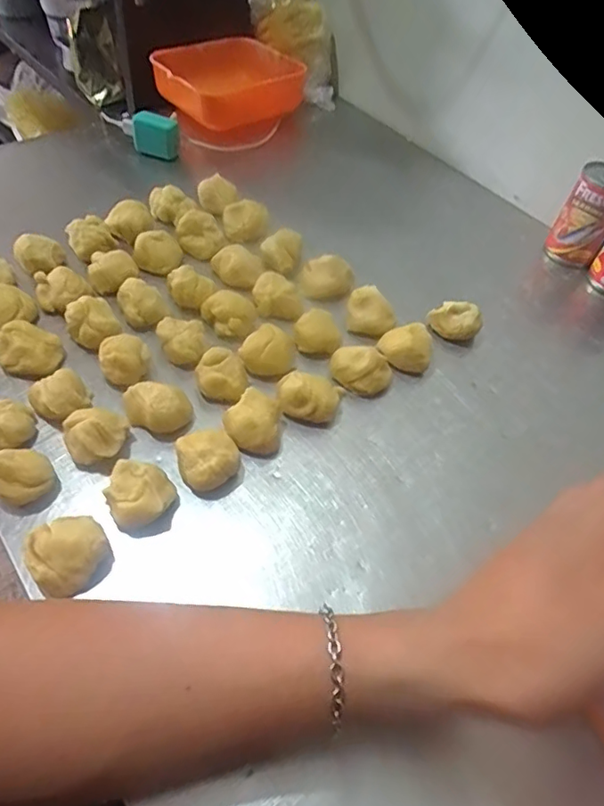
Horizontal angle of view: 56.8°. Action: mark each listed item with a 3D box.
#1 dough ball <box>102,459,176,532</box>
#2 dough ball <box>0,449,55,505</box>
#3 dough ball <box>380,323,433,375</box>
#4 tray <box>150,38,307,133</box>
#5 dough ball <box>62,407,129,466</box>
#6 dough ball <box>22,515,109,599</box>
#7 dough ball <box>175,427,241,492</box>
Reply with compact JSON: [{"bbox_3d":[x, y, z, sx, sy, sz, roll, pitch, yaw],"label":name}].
[{"bbox_3d":[-0.103,0.057,0.353,0.039,0.025,0.037,4,50,-5],"label":"dough ball"},{"bbox_3d":[-0.179,0.046,0.354,0.036,0.030,0.032,-33,62,-30],"label":"dough ball"},{"bbox_3d":[0.084,-0.044,0.457,0.040,0.030,0.032,5,50,-4],"label":"dough ball"},{"bbox_3d":[-0.087,-0.399,0.692,0.165,0.047,0.124,-26,58,-26],"label":"tray"},{"bbox_3d":[-0.140,0.023,0.374,0.038,0.031,0.033,5,50,-4],"label":"dough ball"},{"bbox_3d":[-0.136,0.088,0.327,0.042,0.027,0.040,4,50,-5],"label":"dough ball"},{"bbox_3d":[-0.062,0.040,0.374,0.039,0.032,0.035,-2,51,-9],"label":"dough ball"}]

